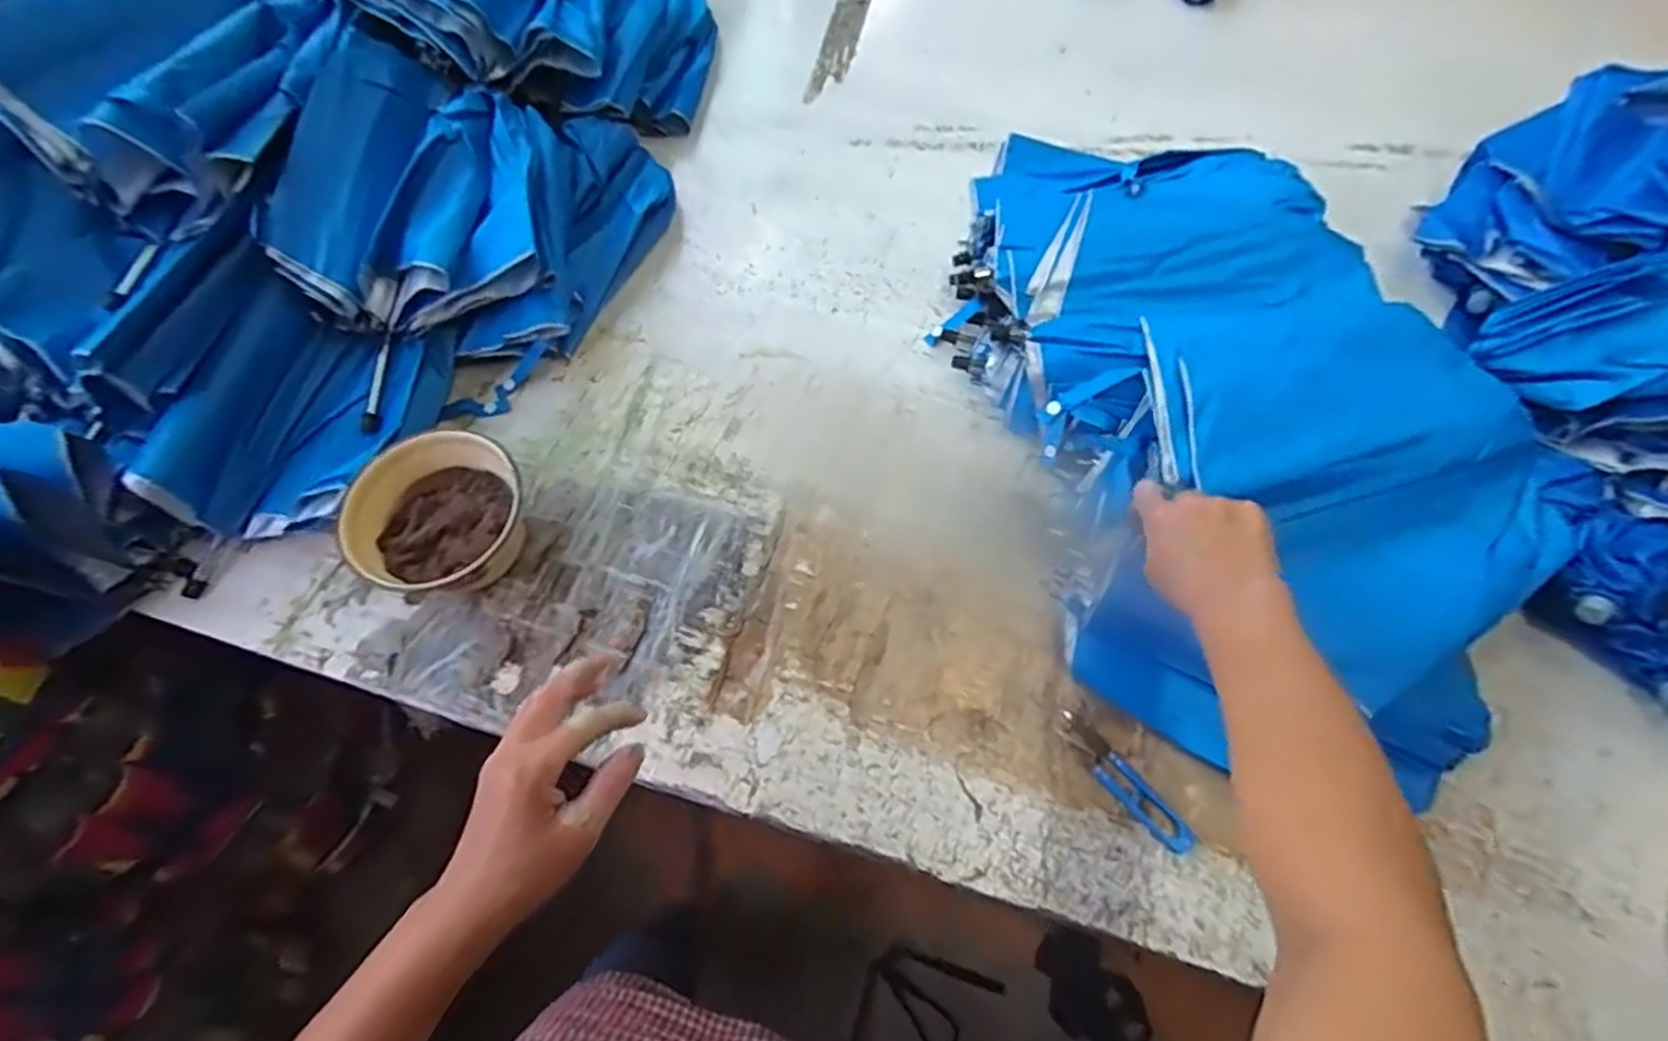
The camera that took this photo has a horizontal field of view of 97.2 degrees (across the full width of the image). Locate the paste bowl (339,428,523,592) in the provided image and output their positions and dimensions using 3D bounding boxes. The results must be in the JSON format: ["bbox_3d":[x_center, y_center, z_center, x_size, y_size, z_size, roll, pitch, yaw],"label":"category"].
[{"bbox_3d":[-0.328,0.002,0.632,0.138,0.075,0.137,-1,64,3],"label":"paste bowl"}]

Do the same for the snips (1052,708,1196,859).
[{"bbox_3d":[0.216,0.194,0.548,0.025,0.005,0.120,-36,67,-13],"label":"snips"}]

